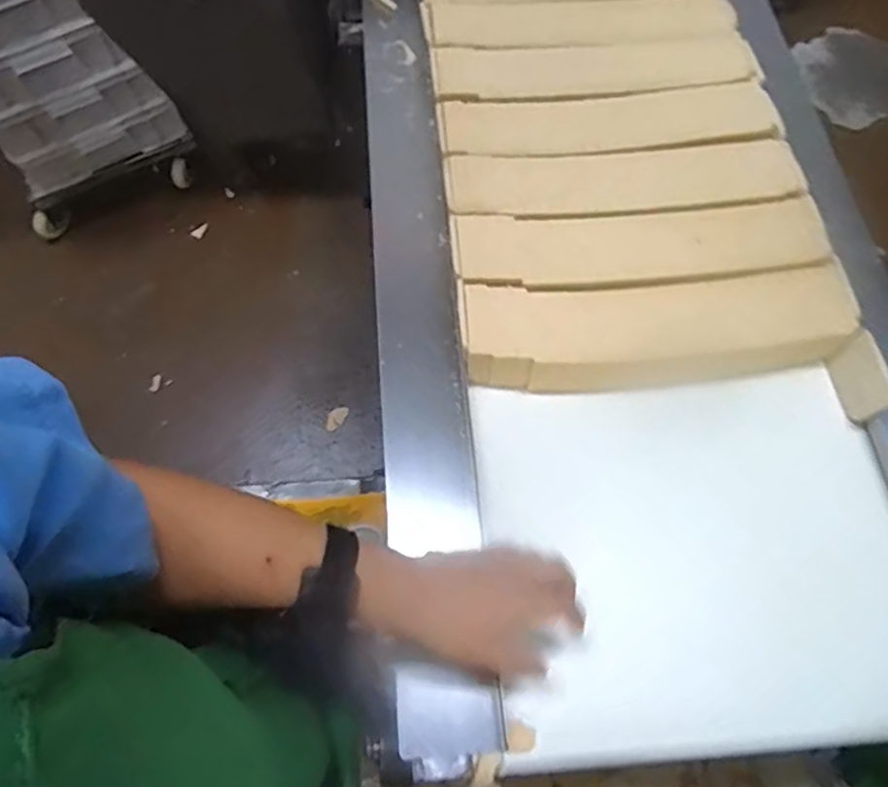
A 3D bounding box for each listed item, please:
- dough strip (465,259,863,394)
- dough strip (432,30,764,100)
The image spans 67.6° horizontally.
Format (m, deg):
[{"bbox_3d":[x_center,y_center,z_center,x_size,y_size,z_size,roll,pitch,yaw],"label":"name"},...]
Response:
[{"bbox_3d":[0.204,-0.059,0.633,0.358,0.047,0.099,-4,73,-3],"label":"dough strip"},{"bbox_3d":[0.176,-0.371,0.760,0.366,0.012,0.086,-4,67,-5],"label":"dough strip"}]

